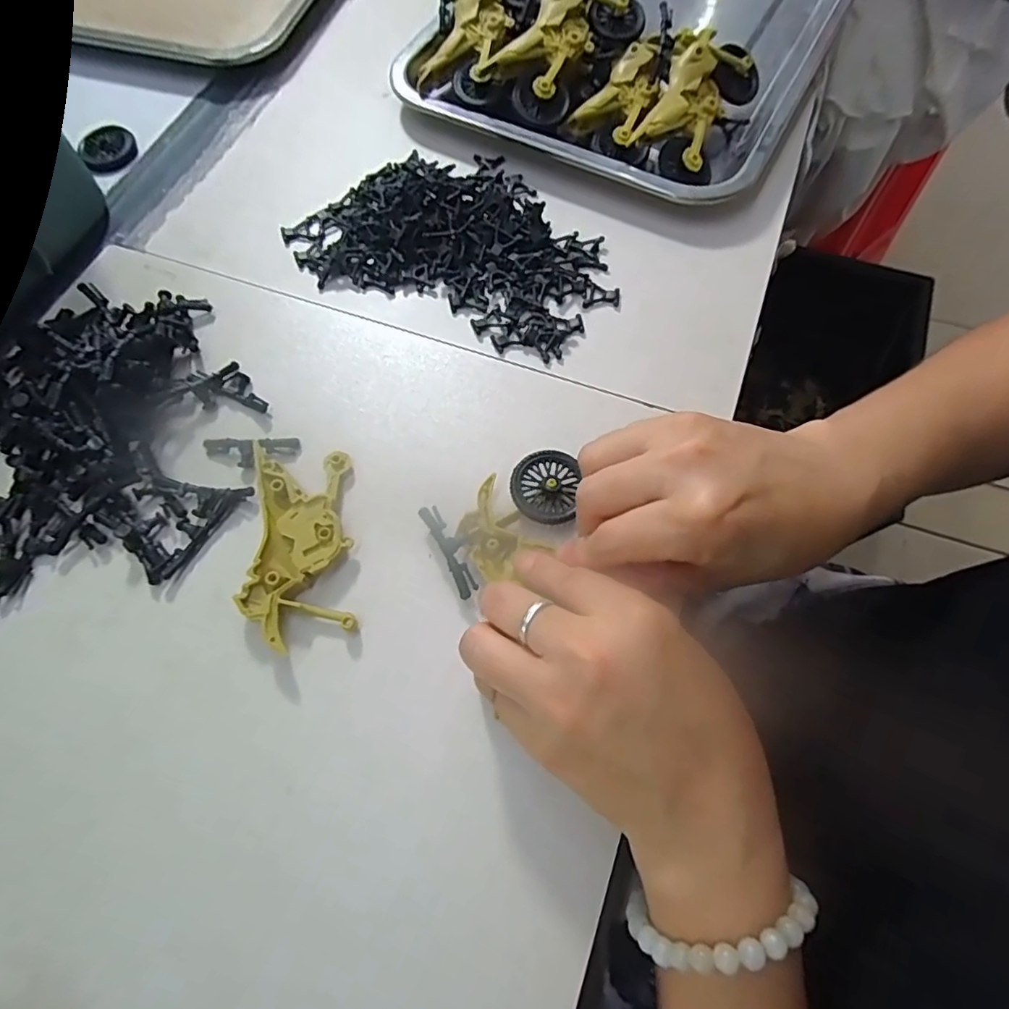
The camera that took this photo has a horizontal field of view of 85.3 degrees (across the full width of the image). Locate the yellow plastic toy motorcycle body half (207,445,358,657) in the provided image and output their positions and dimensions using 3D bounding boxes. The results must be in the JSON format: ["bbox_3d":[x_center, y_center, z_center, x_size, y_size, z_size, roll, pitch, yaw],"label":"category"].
[{"bbox_3d":[-0.103,0.008,0.266,0.062,0.014,0.119,-21,69,-8],"label":"yellow plastic toy motorcycle body half"}]

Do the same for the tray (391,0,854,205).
[{"bbox_3d":[0.101,-0.376,0.401,0.269,0.055,0.347,26,70,11],"label":"tray"}]

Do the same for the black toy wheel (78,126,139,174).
[{"bbox_3d":[-0.274,-0.246,0.379,0.037,0.010,0.037,0,67,0],"label":"black toy wheel"}]

